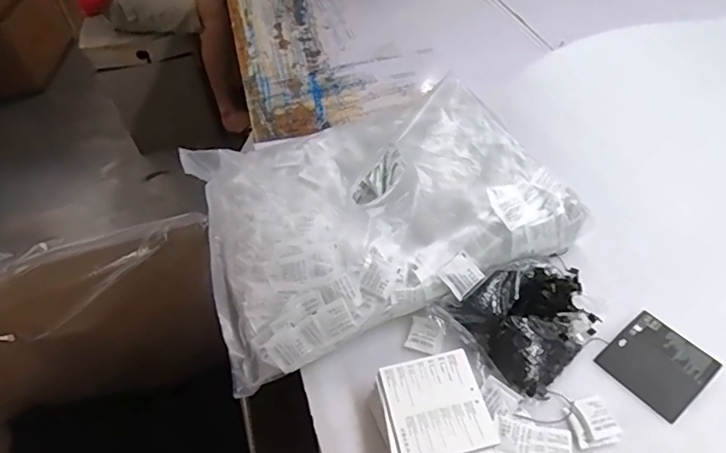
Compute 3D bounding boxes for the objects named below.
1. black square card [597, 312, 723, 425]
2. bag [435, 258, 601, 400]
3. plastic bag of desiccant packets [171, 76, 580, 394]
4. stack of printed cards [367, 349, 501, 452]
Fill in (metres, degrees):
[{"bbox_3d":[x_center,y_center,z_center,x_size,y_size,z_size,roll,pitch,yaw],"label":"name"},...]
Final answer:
[{"bbox_3d":[0.310,0.143,0.525,0.091,0.007,0.087,-36,54,-19],"label":"black square card"},{"bbox_3d":[0.177,0.091,0.548,0.142,0.054,0.133,-35,53,-25],"label":"bag"},{"bbox_3d":[0.012,-0.025,0.658,0.438,0.098,0.340,-17,47,-10],"label":"plastic bag of desiccant packets"},{"bbox_3d":[0.067,0.184,0.484,0.105,0.035,0.107,-15,47,-9],"label":"stack of printed cards"}]

